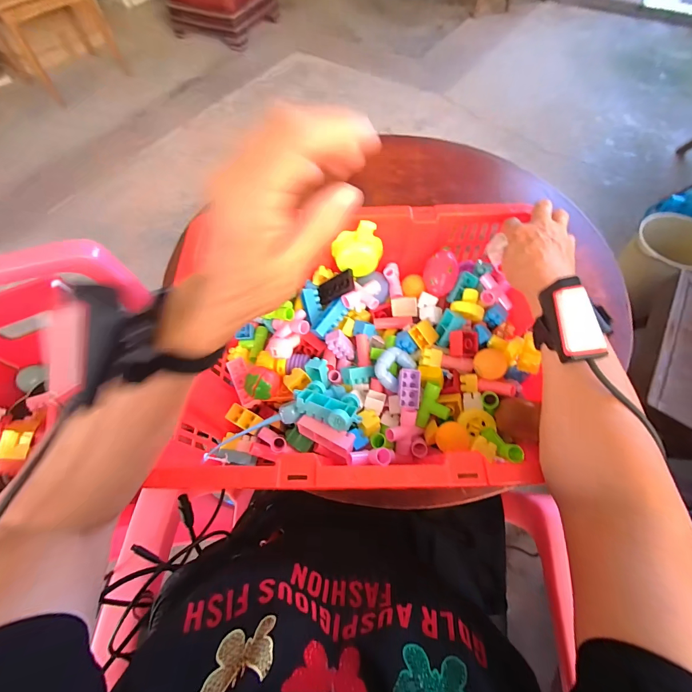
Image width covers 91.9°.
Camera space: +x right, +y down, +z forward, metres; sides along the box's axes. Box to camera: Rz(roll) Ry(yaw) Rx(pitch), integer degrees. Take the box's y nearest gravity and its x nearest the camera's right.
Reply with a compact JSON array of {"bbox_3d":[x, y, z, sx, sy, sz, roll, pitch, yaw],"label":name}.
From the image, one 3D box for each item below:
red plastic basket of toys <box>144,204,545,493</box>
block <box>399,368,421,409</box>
[{"bbox_3d":[0.014,-0.007,0.436,0.409,0.128,0.306,-3,62,0],"label":"red plastic basket of toys"},{"bbox_3d":[0.082,0.054,0.427,0.027,0.011,0.050,5,76,-3],"label":"block"}]

